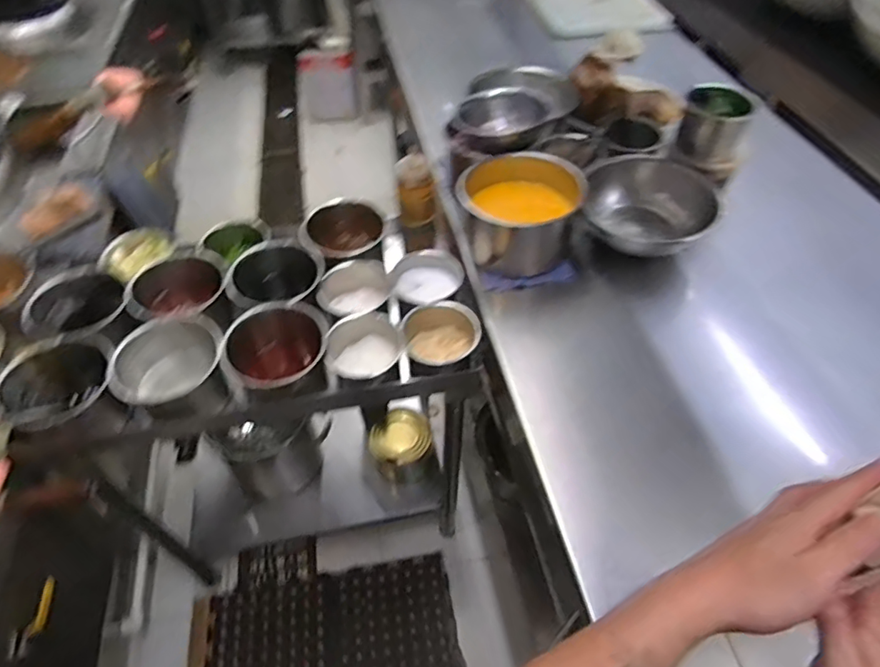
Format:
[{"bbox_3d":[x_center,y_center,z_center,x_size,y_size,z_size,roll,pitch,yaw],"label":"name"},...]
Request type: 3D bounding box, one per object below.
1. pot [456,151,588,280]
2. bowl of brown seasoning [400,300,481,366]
[{"bbox_3d":[0.138,-0.202,0.897,0.183,0.128,0.187,0,50,0],"label":"pot"},{"bbox_3d":[-0.001,-0.006,0.873,0.122,0.057,0.121,0,50,0],"label":"bowl of brown seasoning"}]

